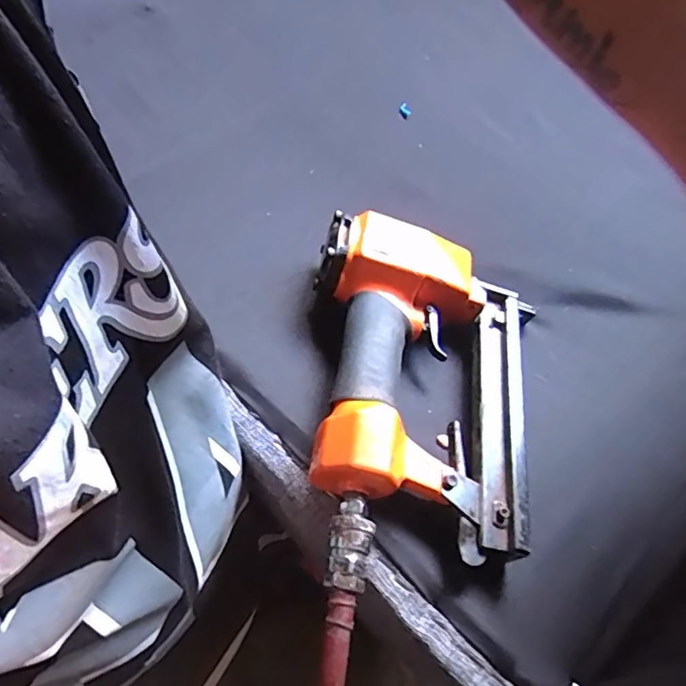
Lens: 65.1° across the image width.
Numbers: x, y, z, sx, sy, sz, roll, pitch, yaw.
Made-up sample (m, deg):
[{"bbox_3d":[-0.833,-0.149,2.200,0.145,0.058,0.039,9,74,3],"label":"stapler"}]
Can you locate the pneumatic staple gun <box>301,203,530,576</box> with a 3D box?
[{"bbox_3d":[0.047,0.016,0.347,0.153,0.049,0.197,14,63,3],"label":"pneumatic staple gun"}]

